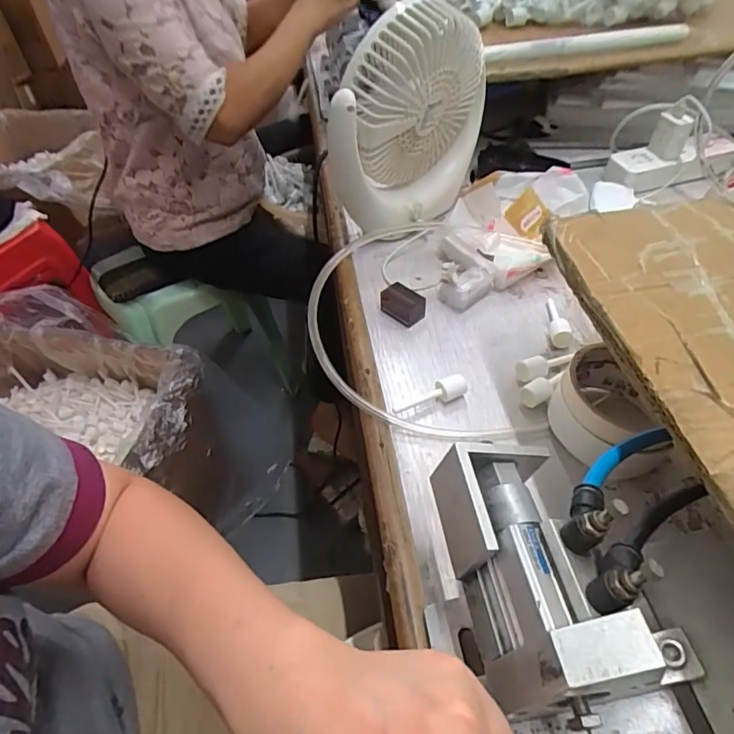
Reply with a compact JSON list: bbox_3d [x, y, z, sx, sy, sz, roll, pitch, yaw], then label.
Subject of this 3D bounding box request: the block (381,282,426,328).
[{"bbox_3d":[0.035,-0.060,0.481,0.028,0.025,0.041,-34,54,-25],"label":"block"}]

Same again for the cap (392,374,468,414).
[{"bbox_3d":[0.050,0.023,0.400,0.063,0.018,0.012,-16,48,-11],"label":"cap"}]

